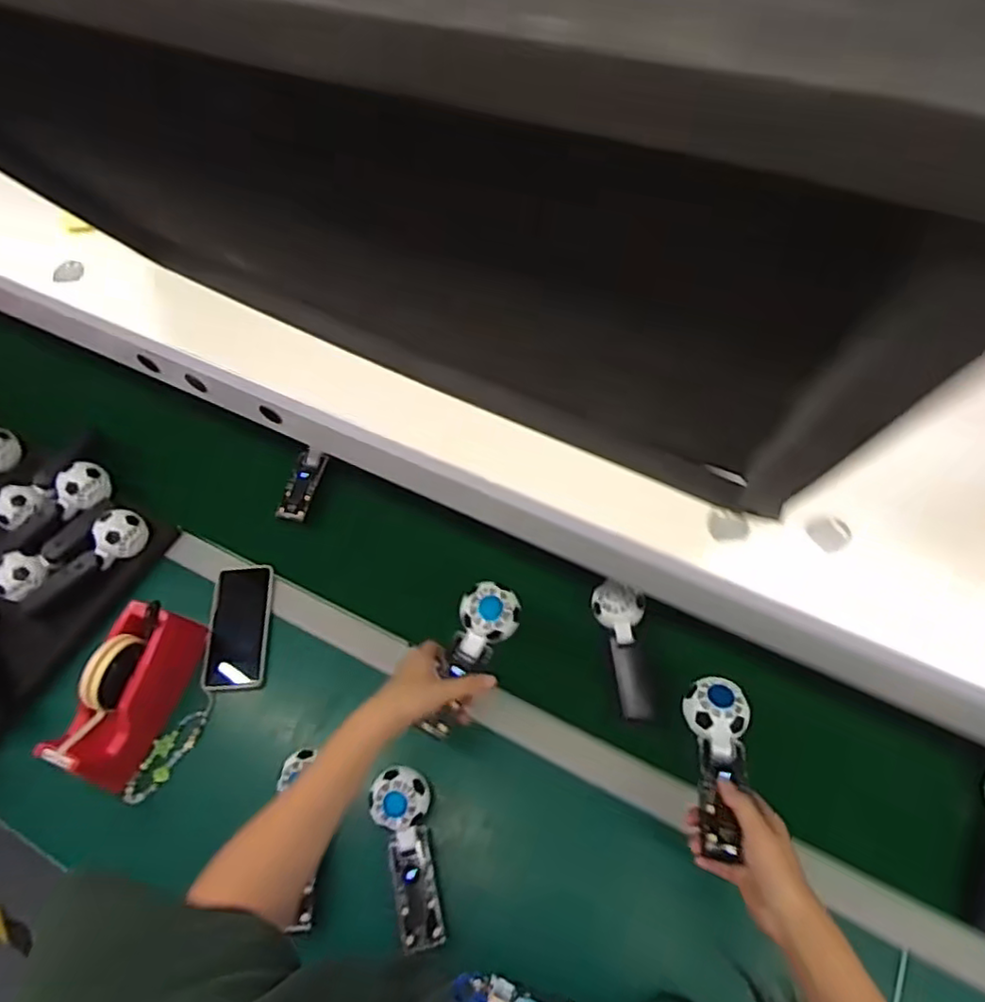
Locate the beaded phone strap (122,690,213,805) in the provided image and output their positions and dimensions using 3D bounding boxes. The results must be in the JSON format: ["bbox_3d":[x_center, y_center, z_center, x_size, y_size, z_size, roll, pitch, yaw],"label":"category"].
[{"bbox_3d":[-0.384,0.294,0.775,0.037,0.016,0.139,32,67,19],"label":"beaded phone strap"}]

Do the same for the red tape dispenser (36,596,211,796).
[{"bbox_3d":[-0.427,0.224,0.754,0.069,0.102,0.201,13,62,11],"label":"red tape dispenser"}]

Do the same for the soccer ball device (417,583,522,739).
[{"bbox_3d":[-0.025,0.169,0.697,0.062,0.024,0.168,21,77,15],"label":"soccer ball device"}]

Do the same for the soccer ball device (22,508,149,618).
[{"bbox_3d":[-0.548,0.080,0.867,0.053,0.045,0.177,39,69,22],"label":"soccer ball device"}]

